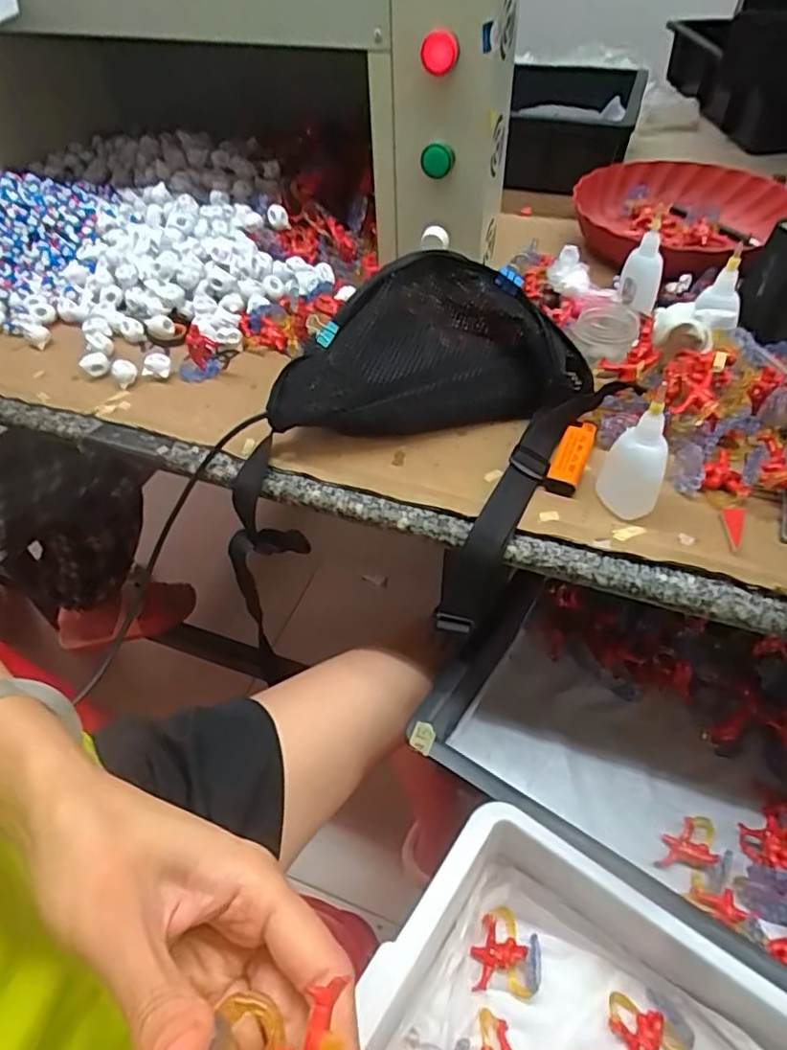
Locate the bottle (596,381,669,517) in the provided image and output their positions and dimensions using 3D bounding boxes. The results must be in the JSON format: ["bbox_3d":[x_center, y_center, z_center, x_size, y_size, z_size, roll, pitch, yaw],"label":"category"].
[{"bbox_3d":[0.169,-0.051,0.420,0.042,0.099,0.034,19,52,19],"label":"bottle"}]

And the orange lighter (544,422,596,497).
[{"bbox_3d":[0.139,-0.054,0.477,0.024,0.013,0.078,17,51,17],"label":"orange lighter"}]

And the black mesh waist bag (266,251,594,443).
[{"bbox_3d":[0.030,-0.132,0.483,0.251,0.104,0.087,-2,48,1],"label":"black mesh waist bag"}]

